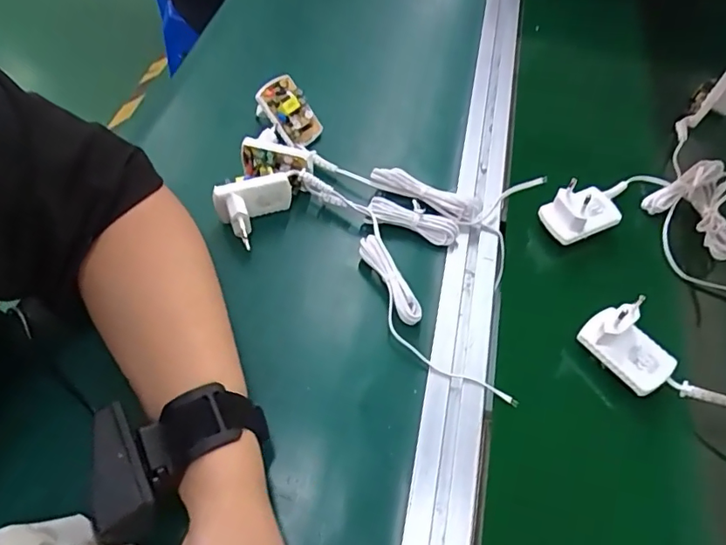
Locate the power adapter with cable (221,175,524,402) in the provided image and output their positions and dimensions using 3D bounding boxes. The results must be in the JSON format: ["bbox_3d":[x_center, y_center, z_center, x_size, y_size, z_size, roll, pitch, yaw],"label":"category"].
[{"bbox_3d":[0.008,-0.007,0.395,0.259,0.040,0.083,32,59,14],"label":"power adapter with cable"}]

